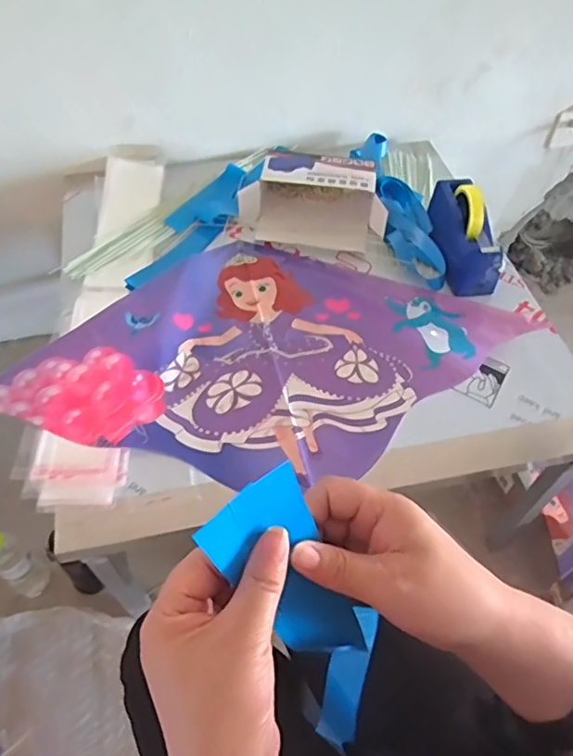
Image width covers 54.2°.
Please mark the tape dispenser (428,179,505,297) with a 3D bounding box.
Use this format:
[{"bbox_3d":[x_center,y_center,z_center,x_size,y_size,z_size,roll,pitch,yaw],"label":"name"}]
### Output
[{"bbox_3d":[0.302,-0.250,0.958,0.070,0.119,0.203,-9,54,-8],"label":"tape dispenser"}]

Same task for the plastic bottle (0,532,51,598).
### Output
[{"bbox_3d":[-0.481,0.331,0.992,0.073,0.196,0.057,31,59,19],"label":"plastic bottle"}]

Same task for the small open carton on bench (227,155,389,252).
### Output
[{"bbox_3d":[0.054,-0.331,1.039,0.263,0.076,0.183,14,54,9],"label":"small open carton on bench"}]

